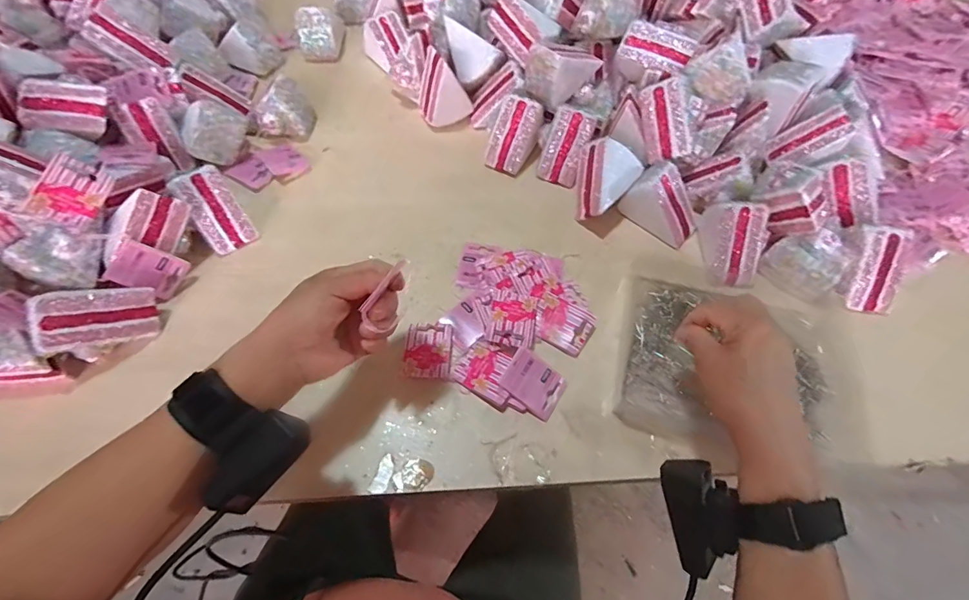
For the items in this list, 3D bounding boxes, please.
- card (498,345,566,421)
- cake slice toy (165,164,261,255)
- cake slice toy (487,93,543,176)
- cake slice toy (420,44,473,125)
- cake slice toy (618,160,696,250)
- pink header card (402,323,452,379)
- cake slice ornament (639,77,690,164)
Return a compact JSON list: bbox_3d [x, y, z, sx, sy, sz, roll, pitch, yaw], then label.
[{"bbox_3d":[0.049,0.082,0.428,0.062,0.006,0.047,40,67,-7],"label":"card"},{"bbox_3d":[-0.298,-0.098,0.486,0.051,0.065,0.066,-35,67,-19],"label":"cake slice toy"},{"bbox_3d":[0.037,-0.215,0.573,0.055,0.064,0.075,24,62,12],"label":"cake slice toy"},{"bbox_3d":[-0.056,-0.290,0.602,0.067,0.089,0.051,-26,64,-16],"label":"cake slice toy"},{"bbox_3d":[0.215,-0.115,0.525,0.088,0.059,0.056,37,66,18],"label":"cake slice toy"},{"bbox_3d":[-0.056,0.050,0.444,0.046,0.004,0.057,5,57,-4],"label":"pink header card"},{"bbox_3d":[0.226,-0.218,0.544,0.053,0.046,0.091,-6,98,28],"label":"cake slice ornament"}]

